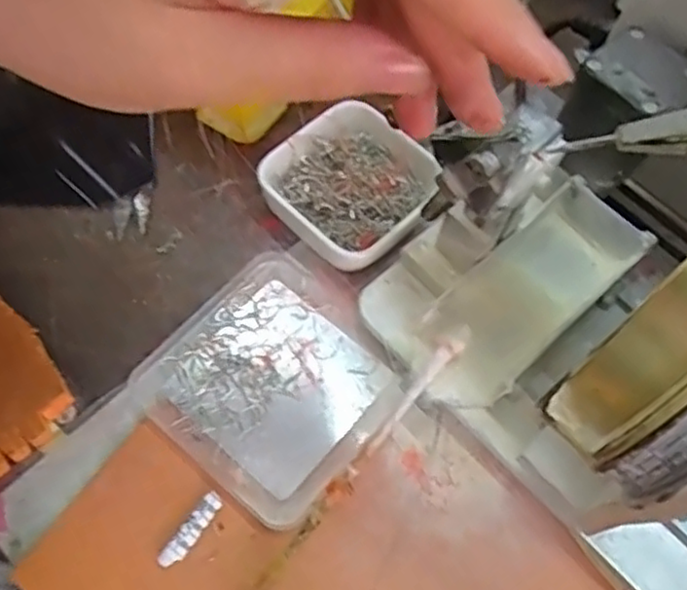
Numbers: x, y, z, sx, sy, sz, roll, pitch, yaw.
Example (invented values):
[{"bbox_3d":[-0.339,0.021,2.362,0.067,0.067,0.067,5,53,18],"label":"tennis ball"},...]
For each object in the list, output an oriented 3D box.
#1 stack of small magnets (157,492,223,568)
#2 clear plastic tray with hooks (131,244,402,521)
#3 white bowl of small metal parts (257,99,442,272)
[{"bbox_3d":[-0.068,0.105,0.309,0.009,0.004,0.036,33,67,13],"label":"stack of small magnets"},{"bbox_3d":[-0.033,0.042,0.339,0.110,0.015,0.104,38,69,15],"label":"clear plastic tray with hooks"},{"bbox_3d":[0.009,-0.062,0.385,0.092,0.026,0.083,-41,72,-19],"label":"white bowl of small metal parts"}]

